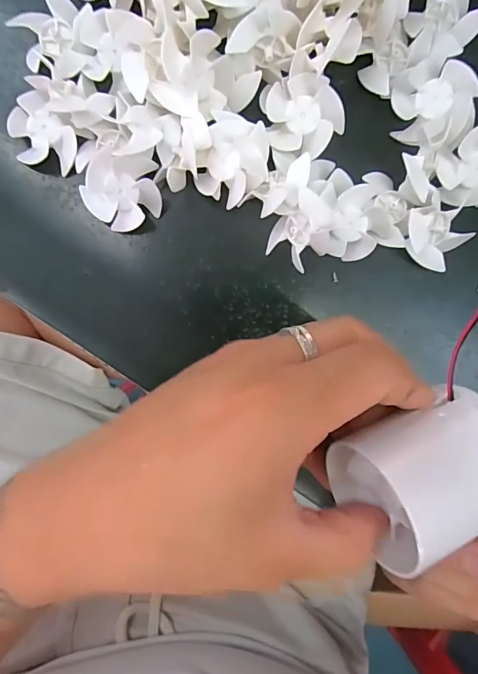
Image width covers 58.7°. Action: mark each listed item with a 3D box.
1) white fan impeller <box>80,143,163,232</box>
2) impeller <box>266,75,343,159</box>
[{"bbox_3d":[-0.061,-0.077,0.226,0.037,0.022,0.037,13,93,-2],"label":"white fan impeller"},{"bbox_3d":[0.033,-0.115,0.221,0.035,0.017,0.040,-43,93,1],"label":"impeller"}]

